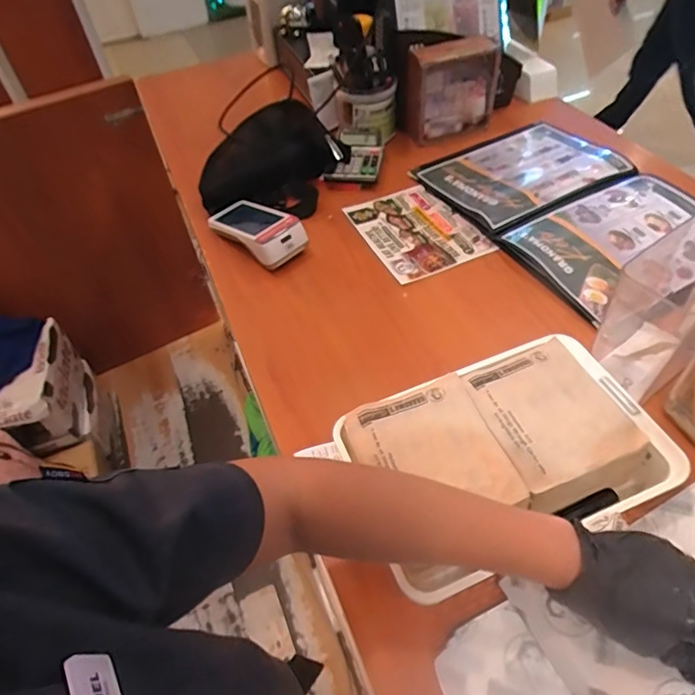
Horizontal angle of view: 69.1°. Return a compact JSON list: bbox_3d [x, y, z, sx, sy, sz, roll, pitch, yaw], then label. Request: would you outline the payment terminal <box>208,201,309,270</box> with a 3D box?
[{"bbox_3d":[-0.147,-0.189,0.789,0.095,0.046,0.177,-32,54,-20],"label":"payment terminal"}]

